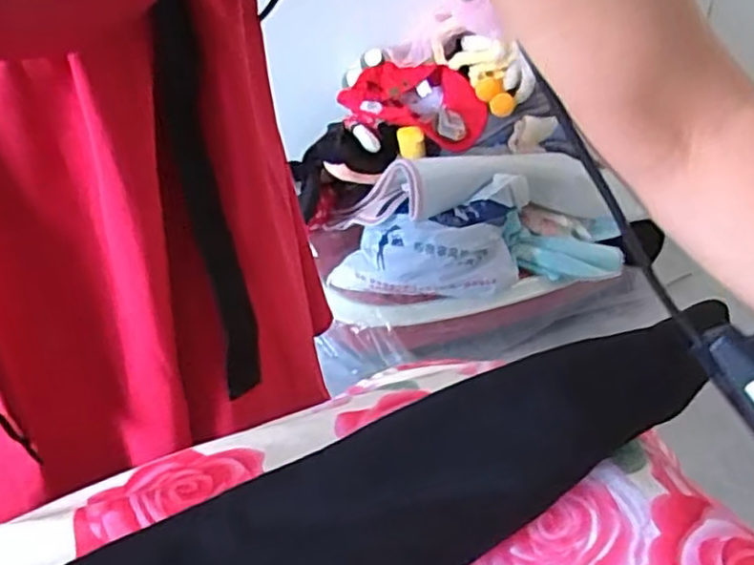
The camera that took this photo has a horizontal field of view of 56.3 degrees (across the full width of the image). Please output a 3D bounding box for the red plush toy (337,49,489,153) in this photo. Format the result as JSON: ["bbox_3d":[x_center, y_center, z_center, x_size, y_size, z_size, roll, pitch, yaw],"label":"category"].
[{"bbox_3d":[0.065,-0.336,1.322,0.276,0.116,0.134,11,39,15],"label":"red plush toy"}]

